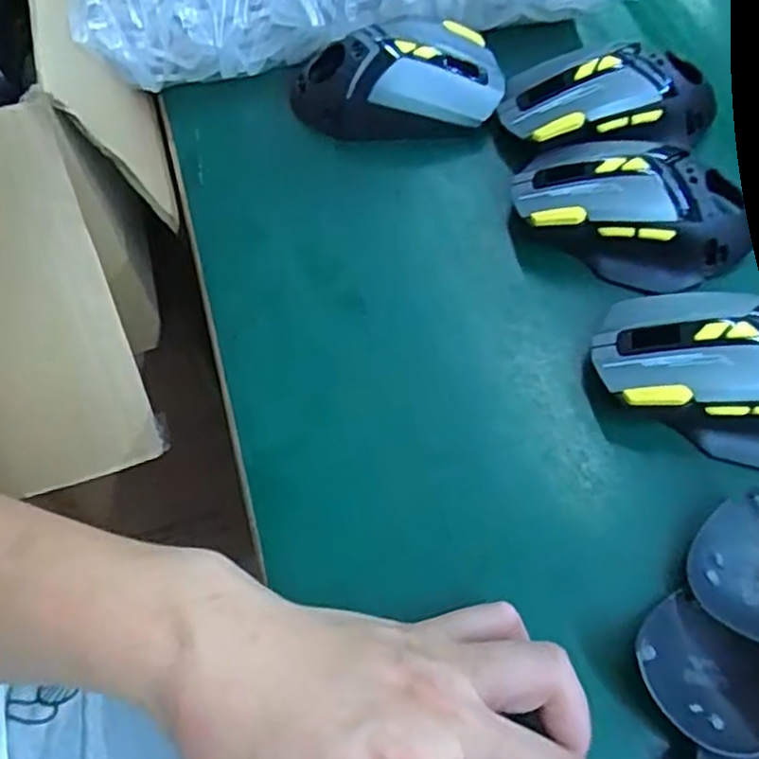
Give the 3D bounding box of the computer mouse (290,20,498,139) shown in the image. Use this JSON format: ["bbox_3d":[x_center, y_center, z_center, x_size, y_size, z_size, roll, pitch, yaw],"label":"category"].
[{"bbox_3d":[0.010,-0.172,0.407,0.116,0.041,0.062,1,62,3],"label":"computer mouse"}]

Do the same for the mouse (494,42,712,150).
[{"bbox_3d":[0.129,-0.153,0.388,0.119,0.038,0.064,-4,62,0],"label":"mouse"}]

